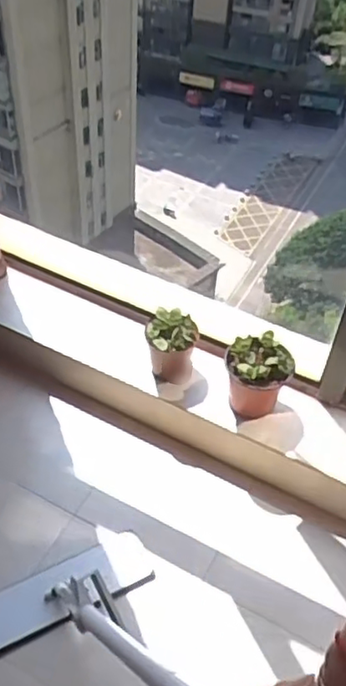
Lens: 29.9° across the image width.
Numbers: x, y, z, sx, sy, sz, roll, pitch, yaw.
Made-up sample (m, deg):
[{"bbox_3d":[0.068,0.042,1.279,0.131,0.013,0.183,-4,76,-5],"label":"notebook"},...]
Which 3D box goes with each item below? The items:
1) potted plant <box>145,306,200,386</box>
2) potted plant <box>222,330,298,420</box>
[{"bbox_3d":[-0.006,0.011,1.428,0.113,0.148,0.111,12,49,6],"label":"potted plant"},{"bbox_3d":[0.178,0.069,1.369,0.148,0.134,0.133,0,48,-4],"label":"potted plant"}]

